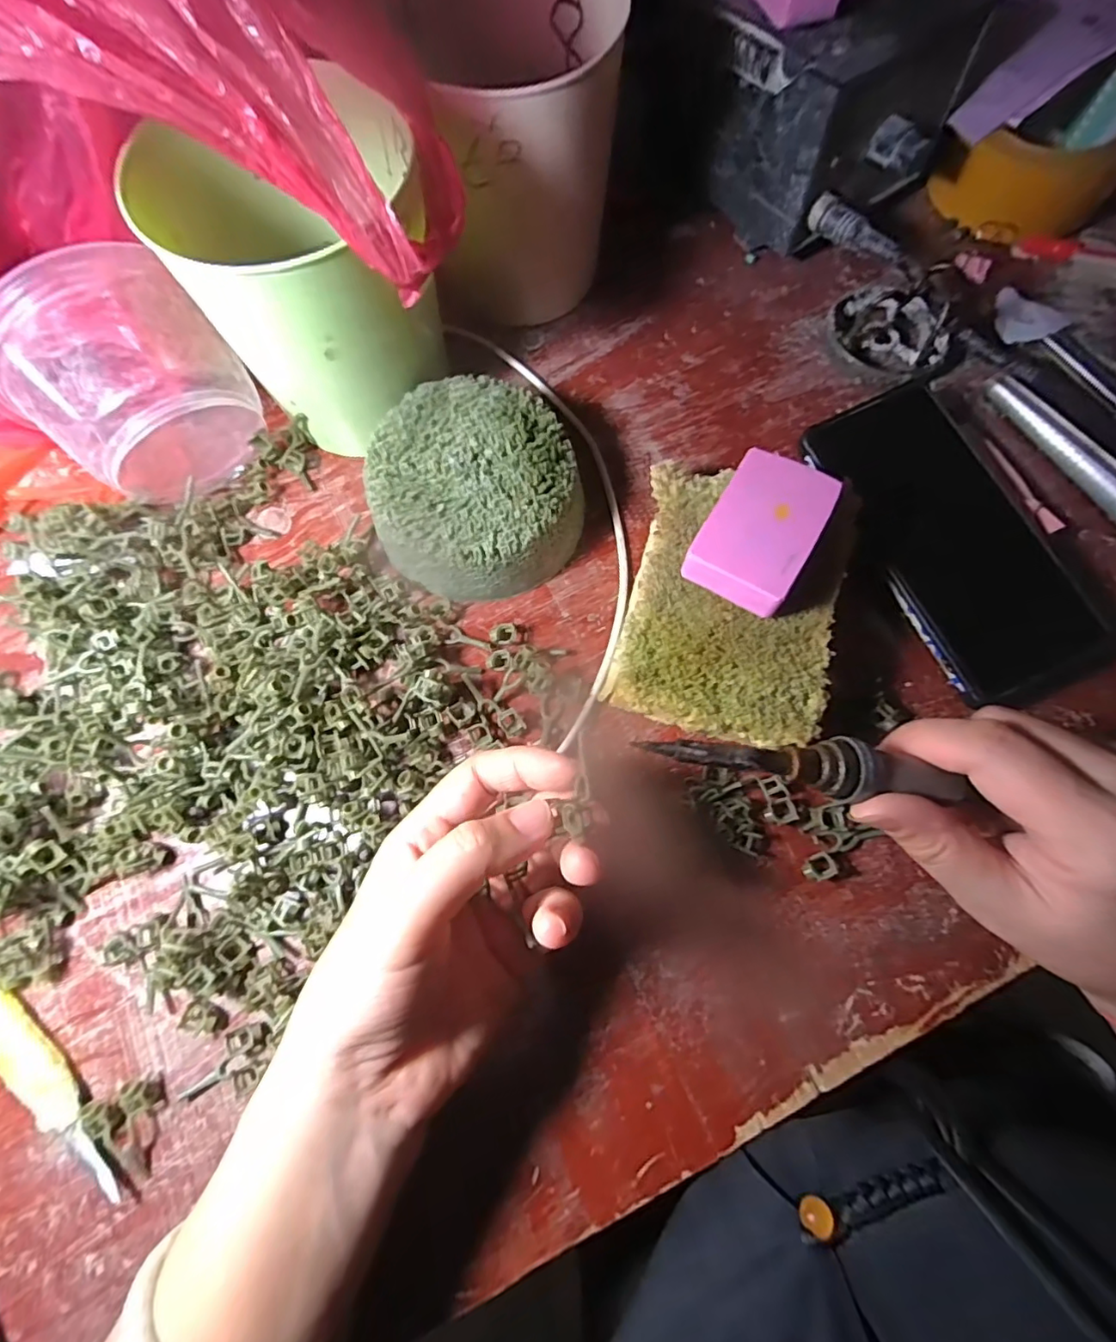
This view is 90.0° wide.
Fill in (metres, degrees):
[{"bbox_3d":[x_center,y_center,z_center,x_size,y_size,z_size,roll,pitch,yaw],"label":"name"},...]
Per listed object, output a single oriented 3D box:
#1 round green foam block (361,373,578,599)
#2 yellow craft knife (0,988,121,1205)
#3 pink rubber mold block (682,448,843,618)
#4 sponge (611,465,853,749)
[{"bbox_3d":[-0.041,-0.092,0.282,0.098,0.037,0.101,0,74,1],"label":"round green foam block"},{"bbox_3d":[-0.227,0.158,0.232,0.142,0.011,0.018,40,79,11],"label":"yellow craft knife"},{"bbox_3d":[0.087,-0.060,0.242,0.042,0.024,0.069,30,77,9],"label":"pink rubber mold block"},{"bbox_3d":[0.080,-0.029,0.265,0.094,0.042,0.129,13,76,5],"label":"sponge"}]

